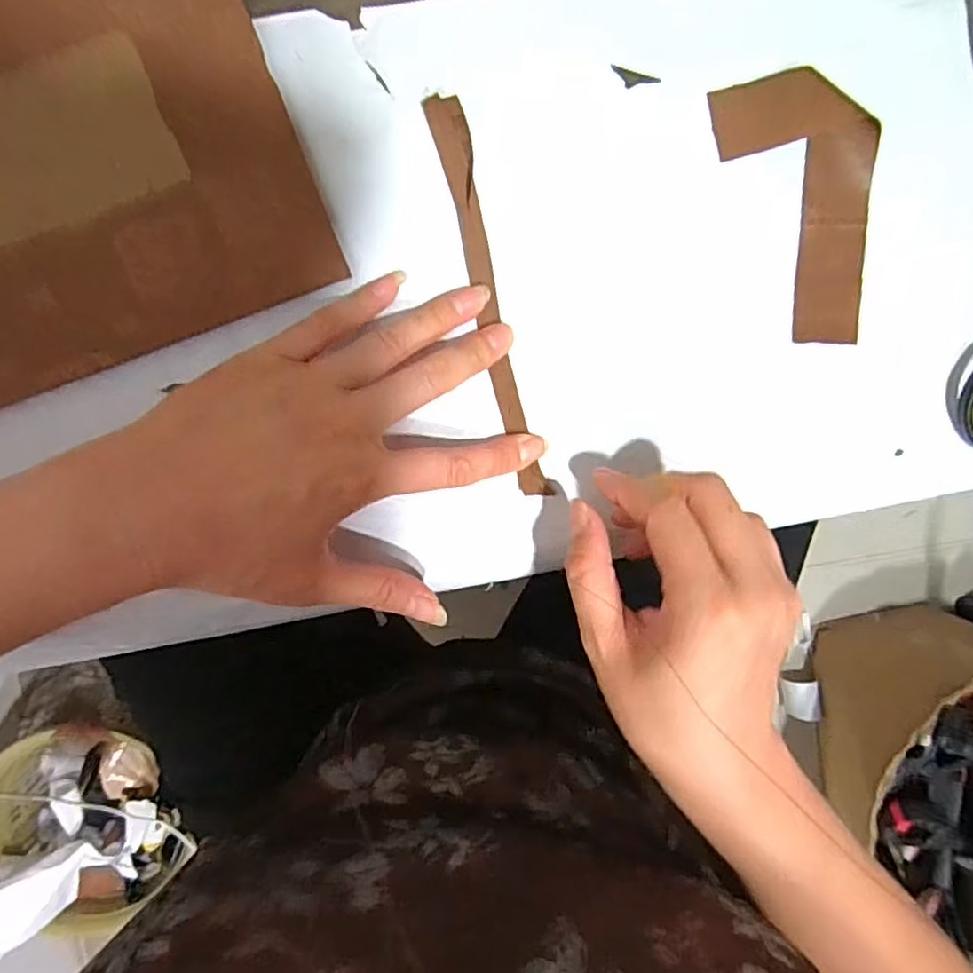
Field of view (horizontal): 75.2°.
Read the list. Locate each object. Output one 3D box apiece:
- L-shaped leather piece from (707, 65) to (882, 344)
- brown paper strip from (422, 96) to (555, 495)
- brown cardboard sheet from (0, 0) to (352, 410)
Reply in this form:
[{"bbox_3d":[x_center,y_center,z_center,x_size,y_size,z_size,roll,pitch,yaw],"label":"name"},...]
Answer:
[{"bbox_3d":[0.152,-0.129,0.290,0.063,0.013,0.123,-21,97,-3],"label":"L-shaped leather piece"},{"bbox_3d":[0.003,-0.081,0.284,0.015,0.013,0.177,-14,99,-4],"label":"brown paper strip"},{"bbox_3d":[-0.200,-0.136,0.261,0.232,0.009,0.181,-23,98,-5],"label":"brown cardboard sheet"}]

